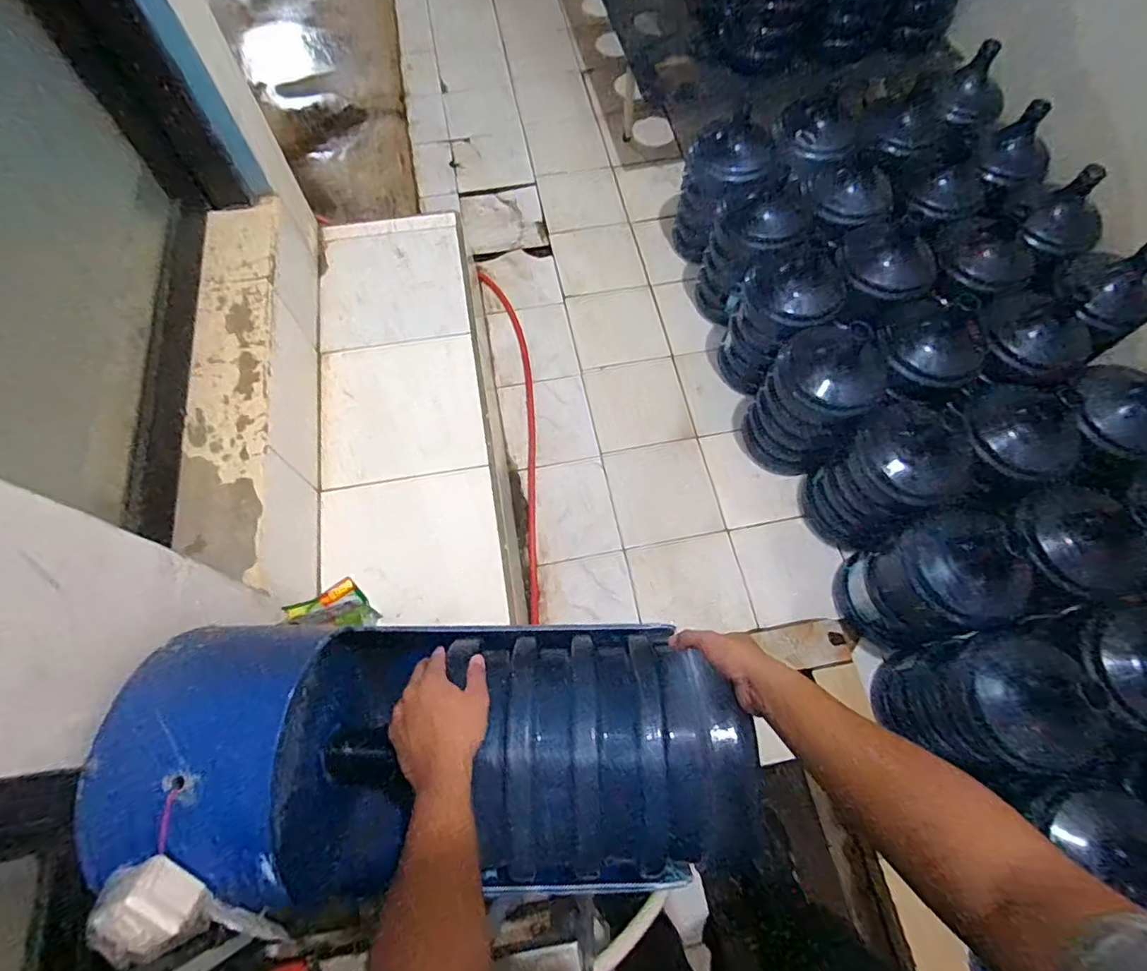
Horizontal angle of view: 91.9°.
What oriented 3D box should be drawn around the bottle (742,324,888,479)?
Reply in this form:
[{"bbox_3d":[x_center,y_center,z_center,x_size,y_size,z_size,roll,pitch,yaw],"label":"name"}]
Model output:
[{"bbox_3d":[0.620,-0.218,1.480,0.251,0.380,0.249,33,70,13],"label":"bottle"}]

